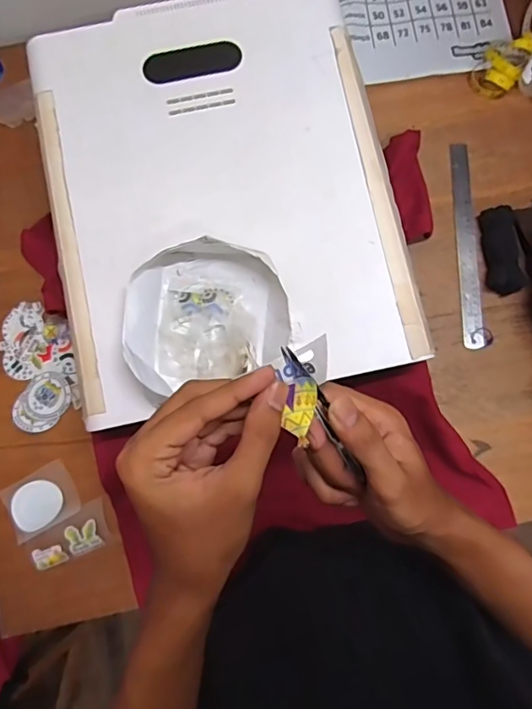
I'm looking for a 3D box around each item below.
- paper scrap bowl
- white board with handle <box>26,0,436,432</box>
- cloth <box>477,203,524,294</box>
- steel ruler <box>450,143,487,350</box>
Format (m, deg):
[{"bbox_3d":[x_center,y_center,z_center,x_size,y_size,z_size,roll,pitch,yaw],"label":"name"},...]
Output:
[{"bbox_3d":[-0.070,-0.050,0.565,0.179,0.041,0.164,-20,80,-4],"label":"paper scrap bowl"},{"bbox_3d":[-0.055,-0.202,0.615,0.394,0.022,0.497,-11,80,-3],"label":"white board with handle"},{"bbox_3d":[0.349,-0.154,0.753,0.049,0.036,0.127,-3,80,-1],"label":"cloth"},{"bbox_3d":[0.301,-0.168,0.774,0.033,0.008,0.321,-1,80,-1],"label":"steel ruler"}]

